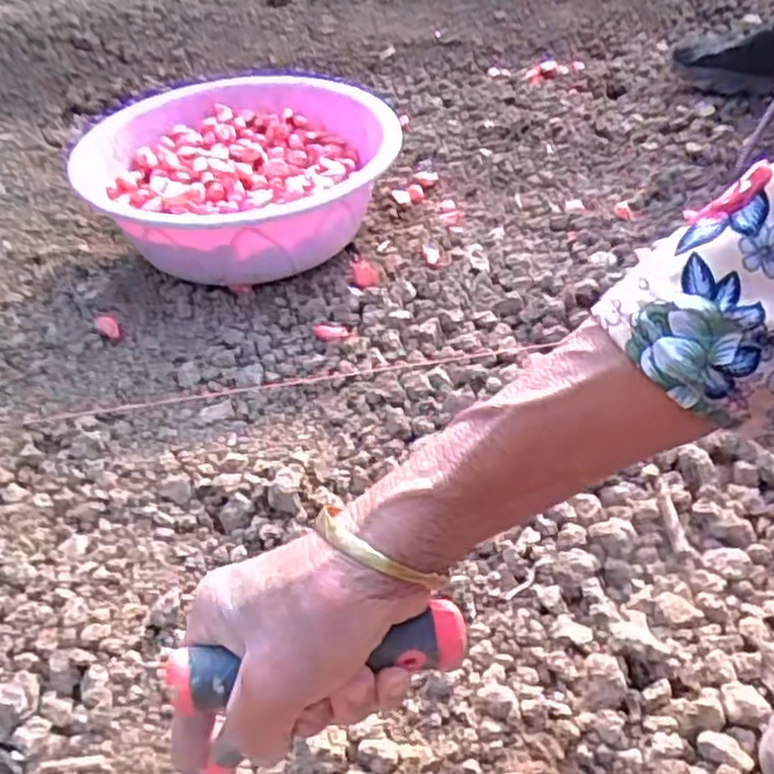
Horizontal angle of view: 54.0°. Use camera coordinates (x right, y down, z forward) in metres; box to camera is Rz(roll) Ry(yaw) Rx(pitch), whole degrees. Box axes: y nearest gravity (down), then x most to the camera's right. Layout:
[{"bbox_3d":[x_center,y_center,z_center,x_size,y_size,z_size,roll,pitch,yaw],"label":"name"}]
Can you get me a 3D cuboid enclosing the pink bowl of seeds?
[{"bbox_3d":[-0.181,-0.259,0.944,0.353,0.131,0.375,-13,42,-10],"label":"pink bowl of seeds"}]

